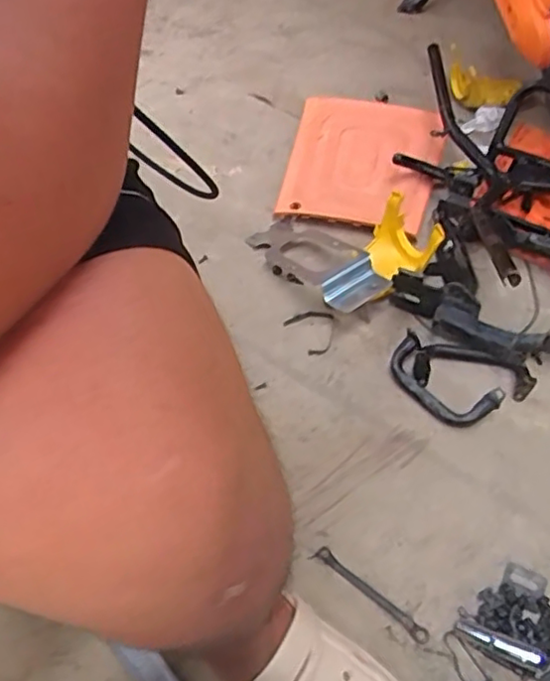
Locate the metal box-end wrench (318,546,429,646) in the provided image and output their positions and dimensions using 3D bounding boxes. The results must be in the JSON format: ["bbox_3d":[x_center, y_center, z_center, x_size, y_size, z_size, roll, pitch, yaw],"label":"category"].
[{"bbox_3d":[0.102,0.268,0.671,0.138,0.006,0.016,35,60,28],"label":"metal box-end wrench"}]

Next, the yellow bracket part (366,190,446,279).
[{"bbox_3d":[0.185,-0.143,0.933,0.049,0.108,0.112,-30,55,-19],"label":"yellow bracket part"}]

